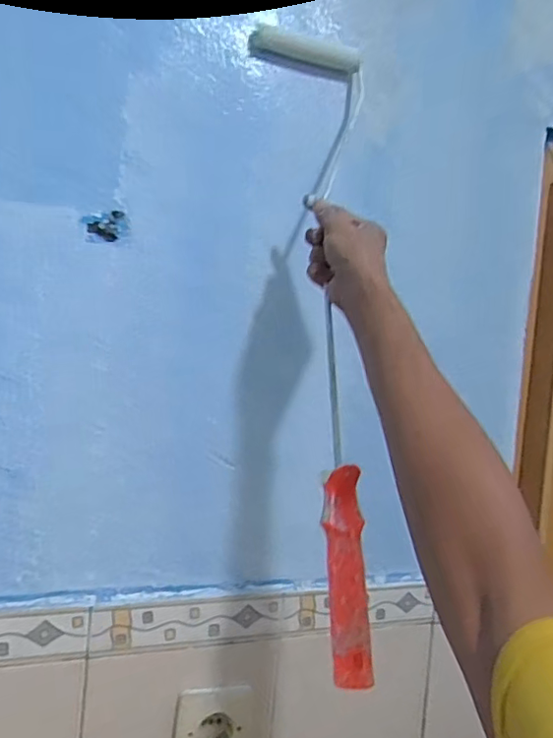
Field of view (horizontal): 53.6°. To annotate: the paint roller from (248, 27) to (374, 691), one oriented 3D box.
[{"bbox_3d":[0.037,-0.052,0.497,0.114,0.595,0.066,5,-21,-18],"label":"paint roller"}]

